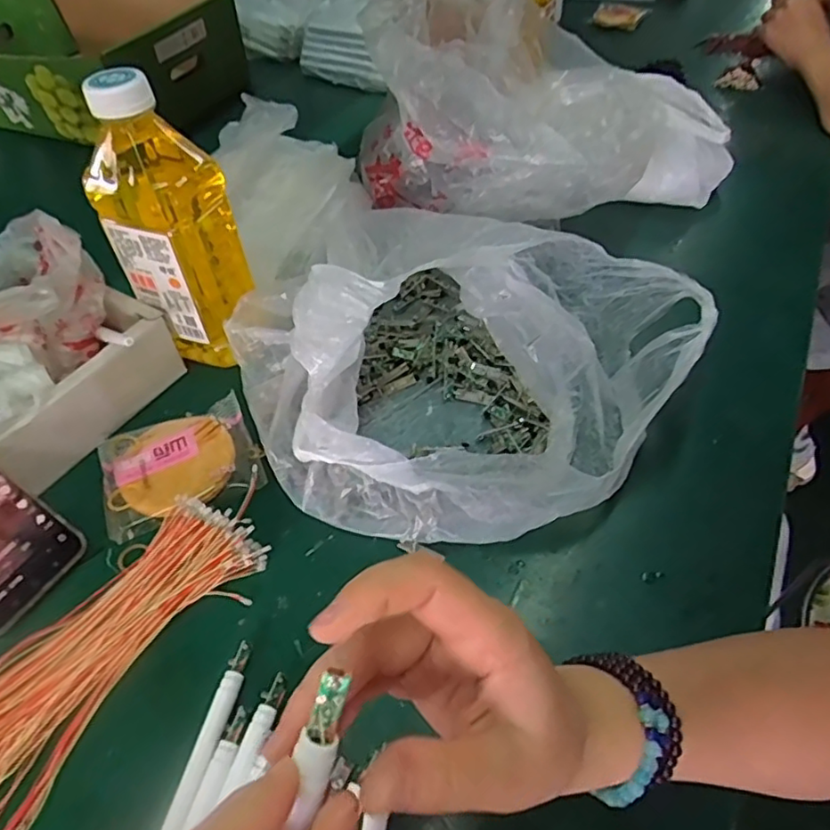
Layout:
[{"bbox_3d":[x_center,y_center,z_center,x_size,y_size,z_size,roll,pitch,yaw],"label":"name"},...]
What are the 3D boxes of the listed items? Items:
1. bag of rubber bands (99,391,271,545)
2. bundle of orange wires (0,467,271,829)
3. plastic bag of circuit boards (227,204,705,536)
[{"bbox_3d":[-0.172,0.035,0.446,0.107,0.013,0.092,-20,51,-14],"label":"bag of rubber bands"},{"bbox_3d":[-0.181,0.128,0.357,0.087,0.018,0.217,27,56,24],"label":"bundle of orange wires"},{"bbox_3d":[0.031,-0.055,0.449,0.297,0.103,0.281,-35,56,-24],"label":"plastic bag of circuit boards"}]

